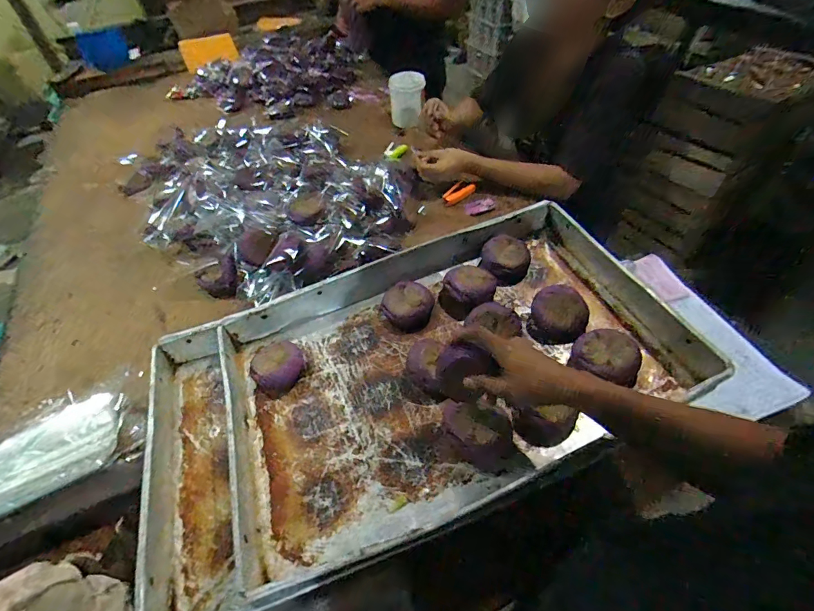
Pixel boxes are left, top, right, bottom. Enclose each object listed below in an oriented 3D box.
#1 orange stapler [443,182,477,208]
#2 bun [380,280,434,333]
[{"bbox_3d":[0.133,-0.291,1.071,0.090,0.012,0.042,-34,90,-5],"label":"orange stapler"},{"bbox_3d":[0.000,0.002,0.700,0.084,0.048,0.077,-2,47,0],"label":"bun"}]

